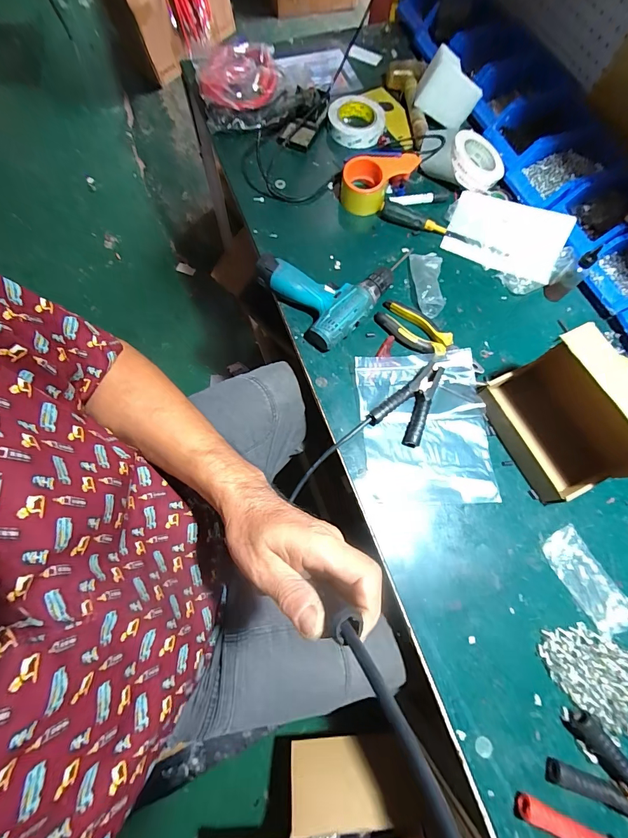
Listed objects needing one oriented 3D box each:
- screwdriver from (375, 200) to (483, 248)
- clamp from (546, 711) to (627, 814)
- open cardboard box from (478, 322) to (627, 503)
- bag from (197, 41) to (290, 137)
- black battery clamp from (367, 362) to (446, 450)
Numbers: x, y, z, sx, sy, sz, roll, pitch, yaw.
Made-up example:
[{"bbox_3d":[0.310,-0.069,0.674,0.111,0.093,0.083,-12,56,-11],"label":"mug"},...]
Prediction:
[{"bbox_3d":[0.224,-0.374,0.679,0.199,0.027,0.035,19,73,3],"label":"screwdriver"},{"bbox_3d":[0.355,0.432,0.422,0.132,0.025,0.084,38,75,9],"label":"clamp"},{"bbox_3d":[0.359,0.004,0.510,0.119,0.164,0.198,-20,74,-9],"label":"open cardboard box"},{"bbox_3d":[-0.142,-0.657,0.703,0.177,0.090,0.138,-5,73,-4],"label":"bag"},{"bbox_3d":[0.160,-0.034,0.570,0.084,0.023,0.142,33,74,8],"label":"black battery clamp"}]

